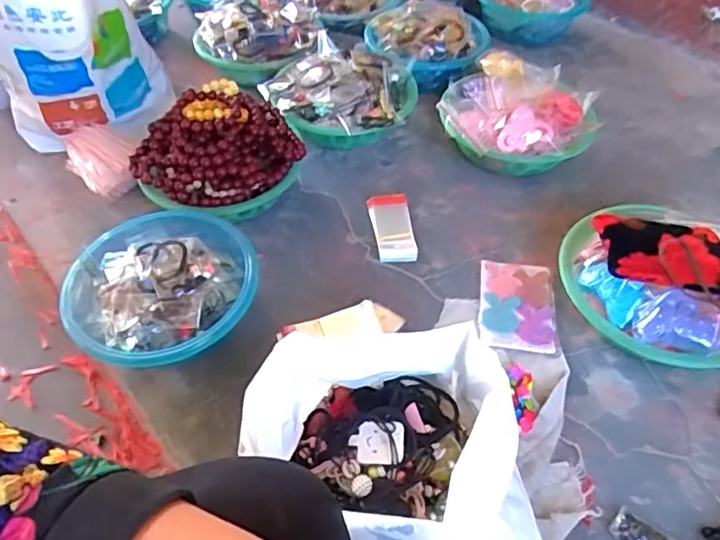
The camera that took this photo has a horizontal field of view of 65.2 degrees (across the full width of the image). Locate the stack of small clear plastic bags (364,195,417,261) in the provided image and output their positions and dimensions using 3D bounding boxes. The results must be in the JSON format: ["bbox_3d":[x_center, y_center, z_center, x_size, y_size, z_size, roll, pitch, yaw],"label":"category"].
[{"bbox_3d":[0.047,-0.066,0.820,0.057,0.017,0.136,-6,51,-6],"label":"stack of small clear plastic bags"}]

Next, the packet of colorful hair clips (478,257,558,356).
[{"bbox_3d":[0.204,0.044,0.731,0.094,0.005,0.140,6,51,5],"label":"packet of colorful hair clips"}]

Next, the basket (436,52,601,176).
[{"bbox_3d":[0.250,-0.240,0.904,0.230,0.110,0.228,14,52,11],"label":"basket"}]

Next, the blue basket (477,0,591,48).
[{"bbox_3d":[0.361,-0.546,1.174,0.195,0.100,0.190,-37,59,-27],"label":"blue basket"}]

